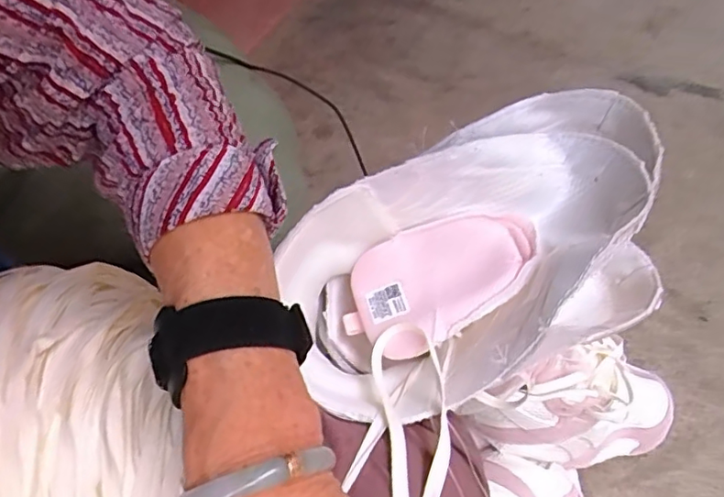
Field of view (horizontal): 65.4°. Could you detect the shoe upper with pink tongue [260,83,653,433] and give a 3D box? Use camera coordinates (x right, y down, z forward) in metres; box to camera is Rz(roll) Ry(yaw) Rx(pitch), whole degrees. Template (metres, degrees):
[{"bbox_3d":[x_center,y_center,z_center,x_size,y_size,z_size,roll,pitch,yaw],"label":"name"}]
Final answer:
[{"bbox_3d":[0.067,0.004,0.360,0.256,0.110,0.160,-32,61,11],"label":"shoe upper with pink tongue"}]

